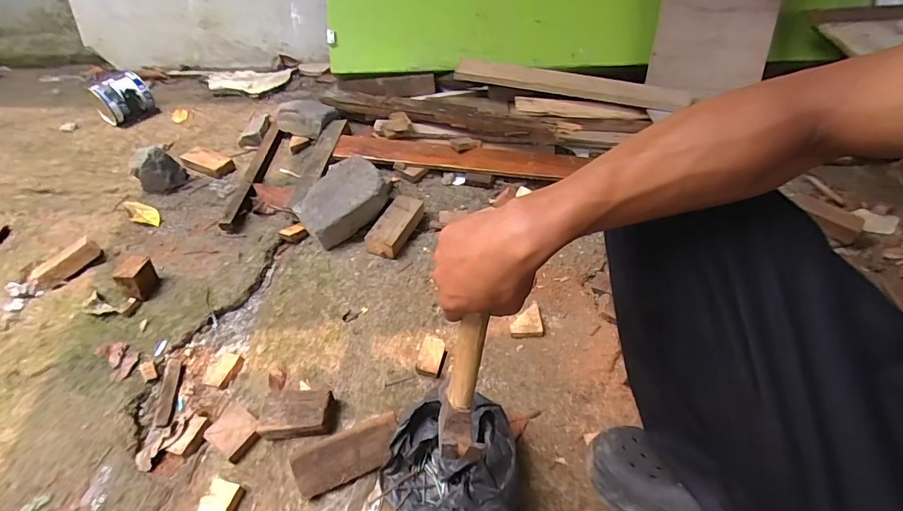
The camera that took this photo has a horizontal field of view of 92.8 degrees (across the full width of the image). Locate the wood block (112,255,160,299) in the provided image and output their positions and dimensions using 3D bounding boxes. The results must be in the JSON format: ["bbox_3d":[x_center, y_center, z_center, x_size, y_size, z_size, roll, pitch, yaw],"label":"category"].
[{"bbox_3d":[-0.606,0.043,0.830,0.046,0.064,0.067,5,48,6],"label":"wood block"}]

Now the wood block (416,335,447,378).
[{"bbox_3d":[-0.031,0.163,0.695,0.039,0.030,0.063,11,48,11],"label":"wood block"}]

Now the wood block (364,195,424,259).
[{"bbox_3d":[-0.118,-0.061,0.920,0.070,0.046,0.156,18,50,17],"label":"wood block"}]

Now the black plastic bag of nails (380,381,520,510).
[{"bbox_3d":[0.000,0.275,0.562,0.167,0.086,0.183,8,48,8],"label":"black plastic bag of nails"}]

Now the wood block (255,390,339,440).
[{"bbox_3d":[-0.226,0.234,0.637,0.100,0.044,0.064,-2,47,-1],"label":"wood block"}]

